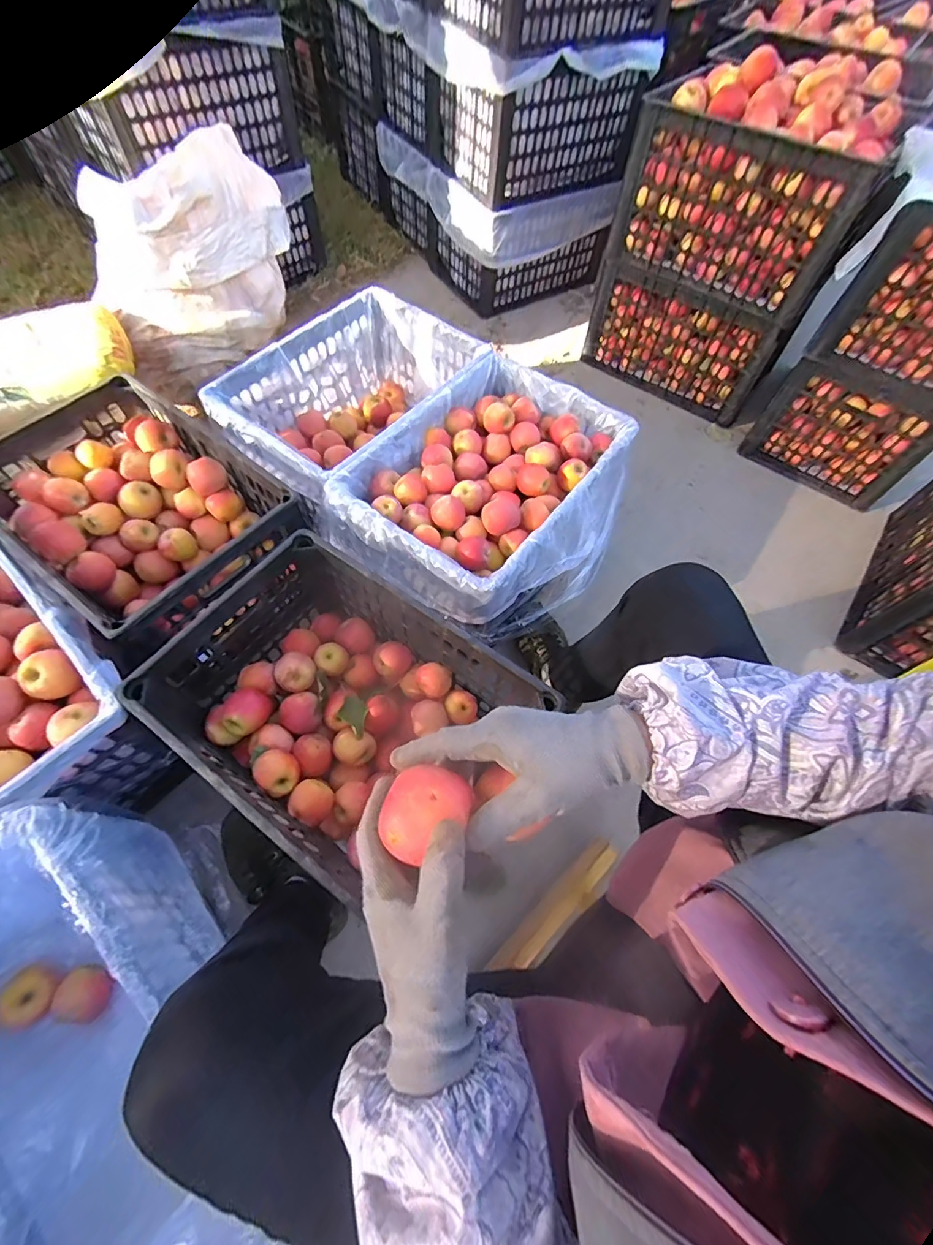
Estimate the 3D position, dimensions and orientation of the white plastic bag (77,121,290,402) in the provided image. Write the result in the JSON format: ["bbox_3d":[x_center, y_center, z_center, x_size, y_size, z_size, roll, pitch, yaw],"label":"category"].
[{"bbox_3d":[-0.620,-0.826,1.105,0.467,0.373,0.182,-35,68,-21],"label":"white plastic bag"}]

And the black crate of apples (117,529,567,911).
[{"bbox_3d":[-0.178,0.135,0.698,0.471,0.213,0.334,33,63,14],"label":"black crate of apples"}]

